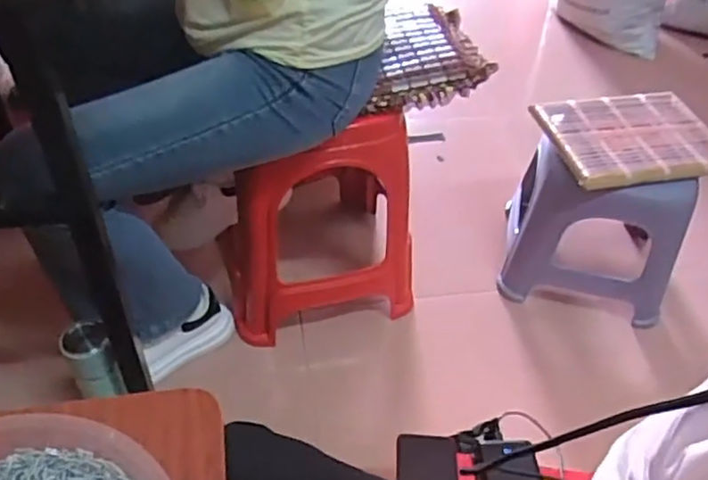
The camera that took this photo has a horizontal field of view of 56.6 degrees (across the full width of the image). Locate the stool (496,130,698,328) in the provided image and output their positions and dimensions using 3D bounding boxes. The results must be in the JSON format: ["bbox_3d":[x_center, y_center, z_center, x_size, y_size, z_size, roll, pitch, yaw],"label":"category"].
[{"bbox_3d":[0.464,-0.054,1.257,0.297,0.298,0.272,12,45,8],"label":"stool"}]

